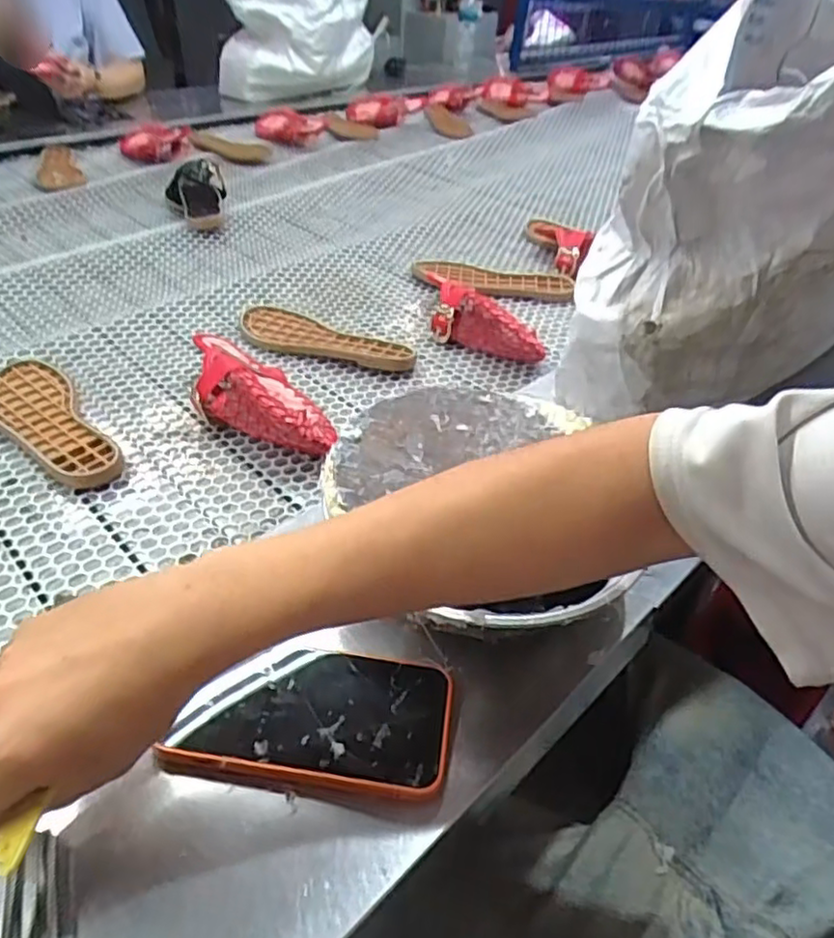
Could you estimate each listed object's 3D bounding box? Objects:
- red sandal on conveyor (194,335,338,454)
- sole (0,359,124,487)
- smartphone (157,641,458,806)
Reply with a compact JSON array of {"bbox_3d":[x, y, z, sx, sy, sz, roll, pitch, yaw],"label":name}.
[{"bbox_3d":[-0.161,-0.072,0.641,0.203,0.057,0.090,36,50,29],"label":"red sandal on conveyor"},{"bbox_3d":[-0.345,-0.045,0.618,0.074,0.015,0.215,-28,51,-31],"label":"sole"},{"bbox_3d":[-0.057,0.143,0.383,0.149,0.011,0.084,7,42,2],"label":"smartphone"}]

